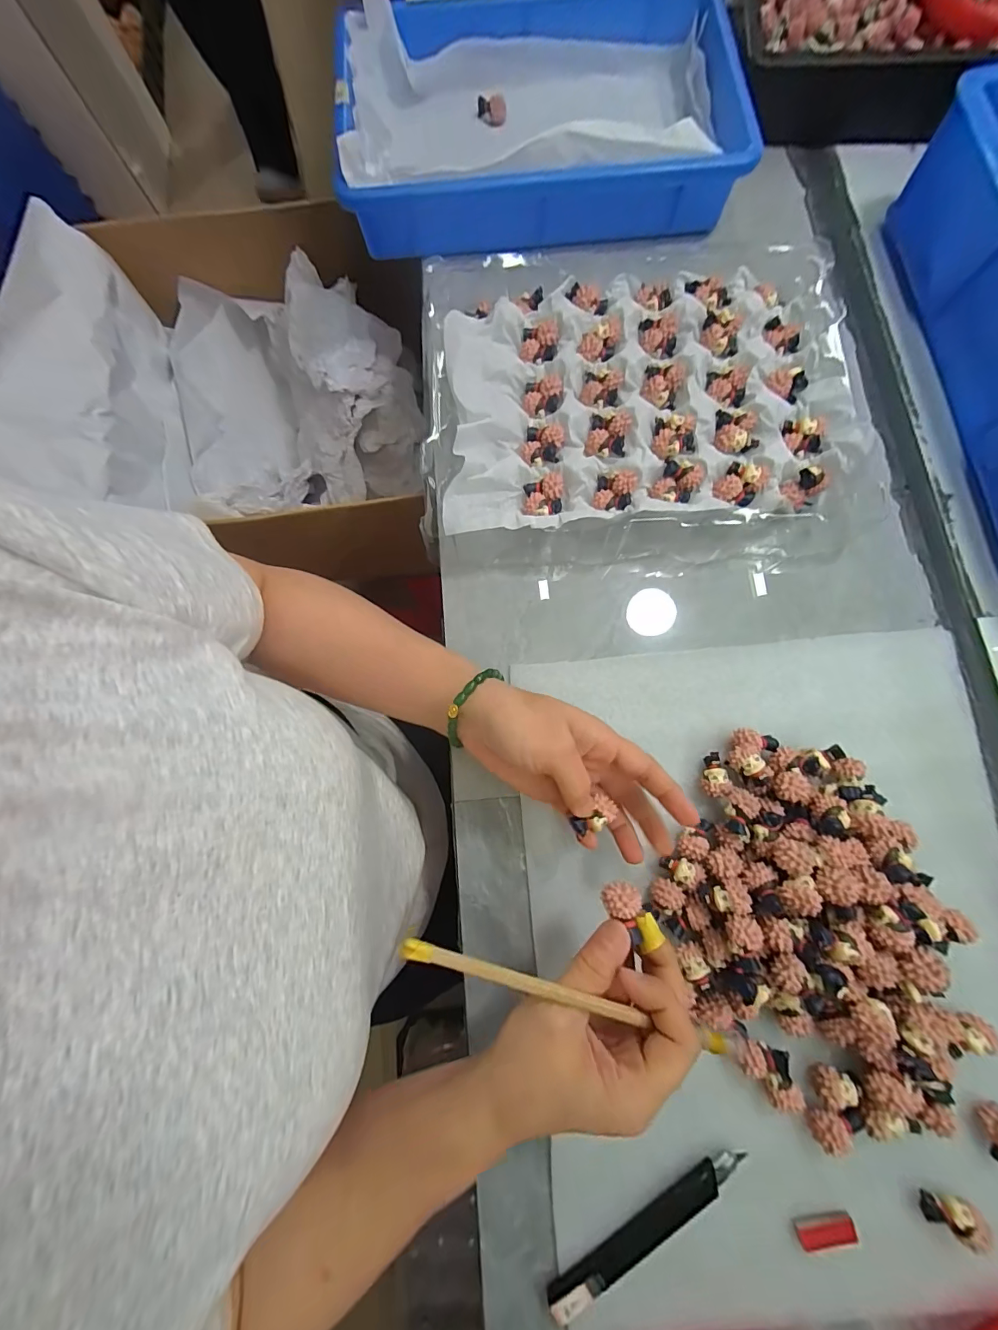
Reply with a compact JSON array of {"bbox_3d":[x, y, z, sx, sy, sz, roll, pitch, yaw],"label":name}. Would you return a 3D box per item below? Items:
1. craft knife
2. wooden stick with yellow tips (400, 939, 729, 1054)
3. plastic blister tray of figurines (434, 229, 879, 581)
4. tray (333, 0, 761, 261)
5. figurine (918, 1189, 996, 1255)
[{"bbox_3d":[0.089,0.338,0.261,0.136,0.014,0.016,-33,79,-5],"label":"craft knife"},{"bbox_3d":[0.035,0.158,0.206,0.168,0.006,0.008,21,79,-6],"label":"wooden stick with yellow tips"},{"bbox_3d":[0.114,-0.222,0.360,0.342,0.051,0.282,0,78,1],"label":"plastic blister tray of figurines"},{"bbox_3d":[0.033,-0.526,0.422,0.350,0.084,0.245,-5,78,0],"label":"tray"},{"bbox_3d":[0.264,0.320,0.250,0.027,0.019,0.018,7,79,3],"label":"figurine"}]

